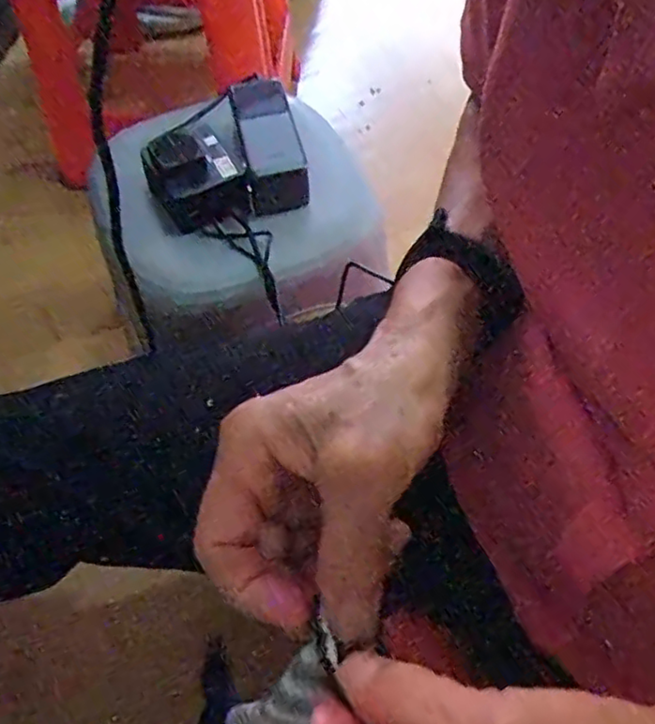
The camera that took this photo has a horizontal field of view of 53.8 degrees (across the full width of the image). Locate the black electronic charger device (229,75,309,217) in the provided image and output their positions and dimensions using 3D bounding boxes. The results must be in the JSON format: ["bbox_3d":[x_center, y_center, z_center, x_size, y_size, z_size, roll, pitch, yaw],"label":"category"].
[{"bbox_3d":[-0.056,-0.202,0.604,0.057,0.057,0.143,-9,61,-6],"label":"black electronic charger device"}]

